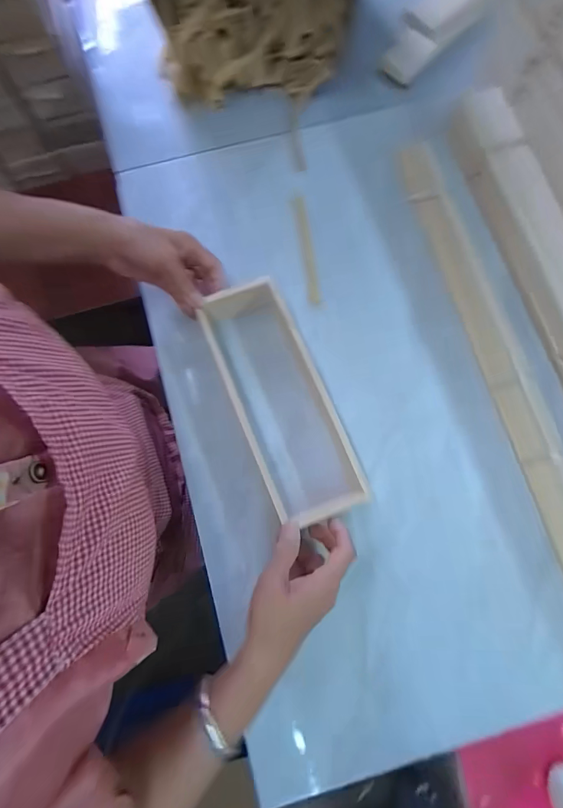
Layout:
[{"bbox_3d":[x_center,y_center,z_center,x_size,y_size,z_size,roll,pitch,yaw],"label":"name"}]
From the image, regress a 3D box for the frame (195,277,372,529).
[{"bbox_3d":[-0.001,-0.001,0.443,0.107,0.059,0.276,-23,79,-6],"label":"frame"}]

